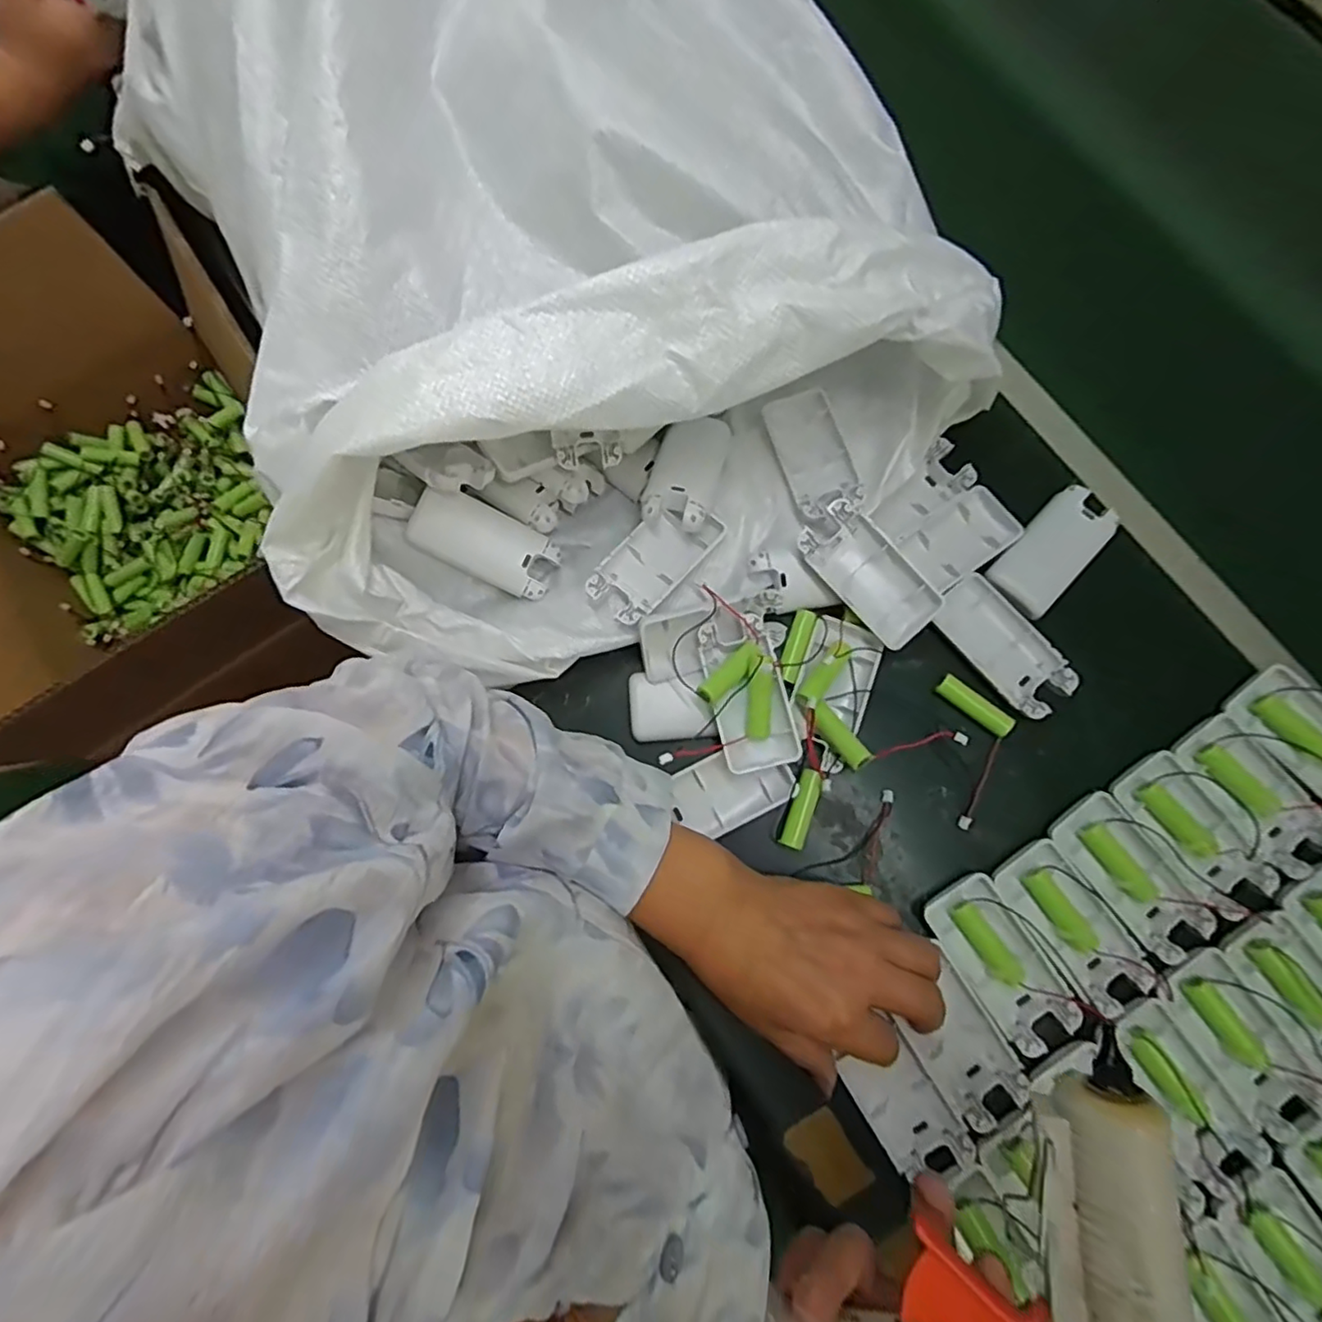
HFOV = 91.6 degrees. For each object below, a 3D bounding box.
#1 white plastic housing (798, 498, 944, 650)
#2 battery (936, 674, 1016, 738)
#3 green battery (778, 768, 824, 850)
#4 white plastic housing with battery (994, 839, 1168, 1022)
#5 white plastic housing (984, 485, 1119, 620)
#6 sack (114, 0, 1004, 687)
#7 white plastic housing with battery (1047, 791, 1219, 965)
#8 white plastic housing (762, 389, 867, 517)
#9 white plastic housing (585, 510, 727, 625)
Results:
[{"bbox_3d":[0.131,-0.053,0.409,0.092,0.031,0.045,43,82,9],"label":"white plastic housing"},{"bbox_3d":[0.200,0.028,0.406,0.049,0.013,0.013,40,82,8],"label":"battery"},{"bbox_3d":[0.090,0.094,0.404,0.016,0.013,0.049,21,80,5],"label":"green battery"},{"bbox_3d":[0.251,0.158,0.383,0.046,0.025,0.104,-38,80,-6],"label":"white plastic housing with battery"},{"bbox_3d":[0.260,-0.074,0.425,0.044,0.013,0.088,43,82,9],"label":"white plastic housing"},{"bbox_3d":[-0.073,-0.246,0.382,0.399,0.181,0.429,-29,79,-5],"label":"sack"},{"bbox_3d":[0.287,0.128,0.388,0.049,0.024,0.099,-38,80,-6],"label":"white plastic housing with battery"},{"bbox_3d":[0.105,-0.142,0.436,0.048,0.016,0.090,-15,79,-2],"label":"white plastic housing"},{"bbox_3d":[-0.004,-0.066,0.419,0.045,0.019,0.091,41,82,9],"label":"white plastic housing"}]

